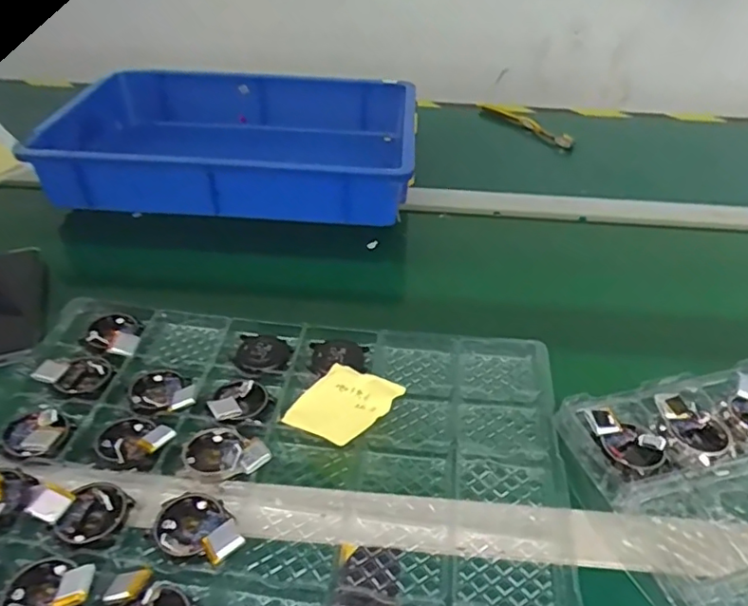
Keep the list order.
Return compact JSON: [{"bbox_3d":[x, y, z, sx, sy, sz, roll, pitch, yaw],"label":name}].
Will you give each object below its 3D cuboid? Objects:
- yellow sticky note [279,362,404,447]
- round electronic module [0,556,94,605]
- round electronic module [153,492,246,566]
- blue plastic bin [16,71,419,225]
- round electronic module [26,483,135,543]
[{"bbox_3d":[-0.025,0.079,0.471,0.067,0.028,0.070,28,46,30],"label":"yellow sticky note"},{"bbox_3d":[-0.194,0.170,0.357,0.049,0.017,0.041,-22,44,-25],"label":"round electronic module"},{"bbox_3d":[-0.116,0.146,0.388,0.044,0.017,0.063,-26,45,-29],"label":"round electronic module"},{"bbox_3d":[-0.169,-0.201,0.756,0.418,0.112,0.287,1,39,0],"label":"blue plastic bin"},{"bbox_3d":[-0.194,0.135,0.398,0.055,0.024,0.040,10,40,12],"label":"round electronic module"}]

